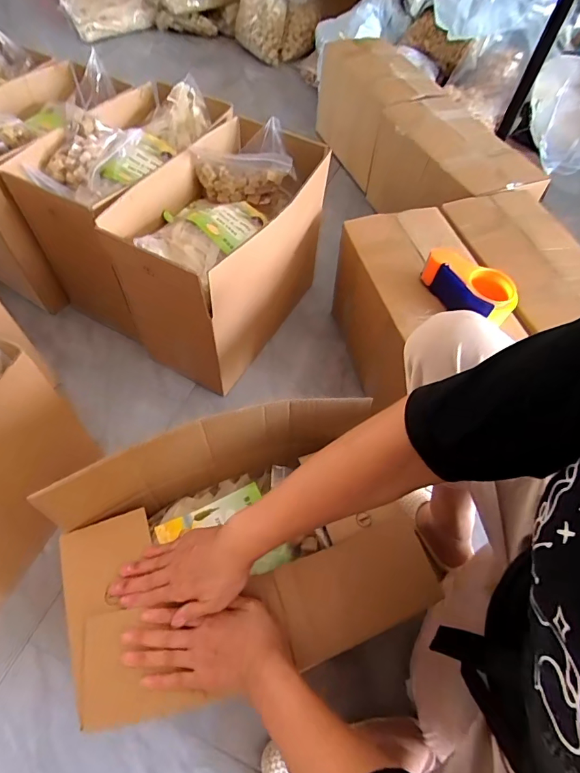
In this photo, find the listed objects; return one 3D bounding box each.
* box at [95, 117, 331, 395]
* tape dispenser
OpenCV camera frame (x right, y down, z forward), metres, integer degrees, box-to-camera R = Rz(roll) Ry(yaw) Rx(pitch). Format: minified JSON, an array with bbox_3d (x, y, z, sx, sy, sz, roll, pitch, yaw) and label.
[{"bbox_3d":[-0.136,-0.276,0.890,0.264,0.317,0.427,27,60,14],"label":"box"},{"bbox_3d":[0.307,-0.172,0.732,0.090,0.064,0.153,-28,63,-19],"label":"tape dispenser"}]

